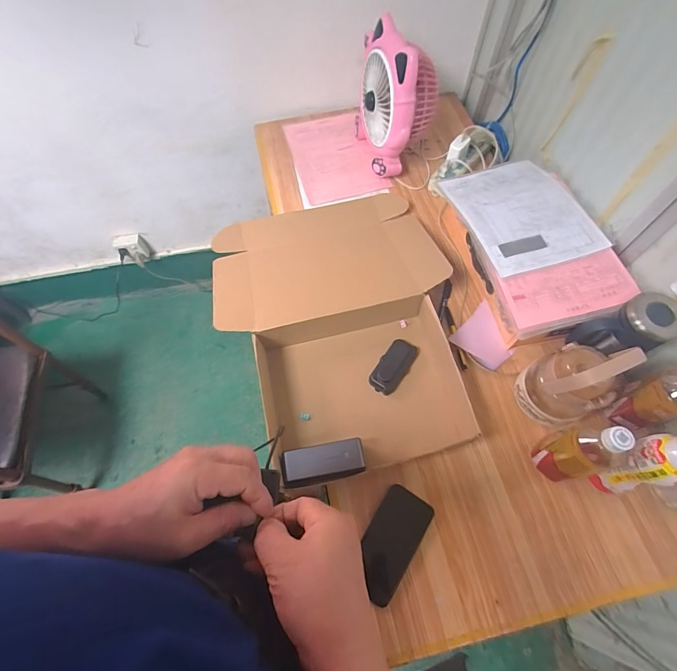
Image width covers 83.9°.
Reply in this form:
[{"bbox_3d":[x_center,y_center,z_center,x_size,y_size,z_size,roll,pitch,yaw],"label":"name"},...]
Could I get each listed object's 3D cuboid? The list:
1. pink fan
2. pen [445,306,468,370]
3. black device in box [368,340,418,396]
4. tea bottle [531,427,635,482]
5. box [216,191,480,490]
[{"bbox_3d":[0.130,-0.546,0.878,0.134,0.259,0.227,-14,65,-7],"label":"pink fan"},{"bbox_3d":[0.233,0.002,0.750,0.013,0.009,0.139,-7,65,-3],"label":"pen"},{"bbox_3d":[0.104,0.058,0.715,0.056,0.030,0.107,36,70,16],"label":"black device in box"},{"bbox_3d":[0.356,0.174,0.566,0.054,0.199,0.068,-15,65,-7],"label":"tea bottle"},{"bbox_3d":[0.008,-0.048,0.745,0.459,0.088,0.590,-15,65,-7],"label":"box"}]

